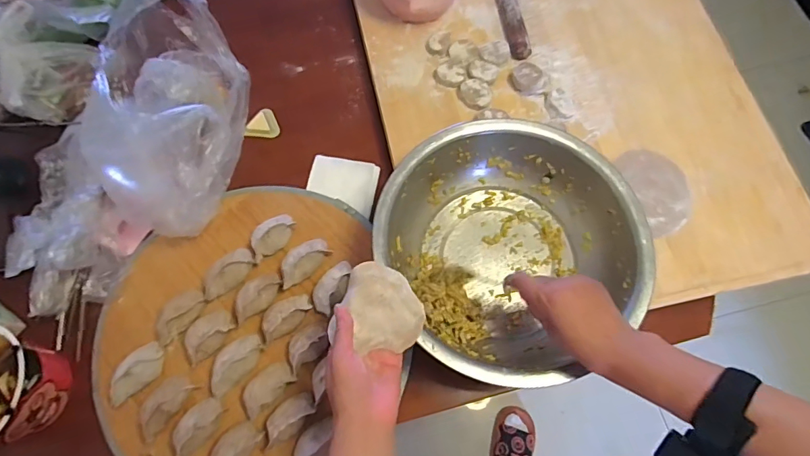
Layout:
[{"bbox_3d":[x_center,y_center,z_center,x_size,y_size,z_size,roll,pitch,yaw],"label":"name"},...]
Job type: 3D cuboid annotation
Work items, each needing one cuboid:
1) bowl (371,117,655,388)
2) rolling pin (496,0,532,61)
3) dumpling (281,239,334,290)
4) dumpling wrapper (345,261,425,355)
[{"bbox_3d":[0.120,0.014,0.555,0.284,0.093,0.267,0,70,-1],"label":"bowl"},{"bbox_3d":[0.160,-0.378,0.734,0.027,0.027,0.254,-8,70,-4],"label":"rolling pin"},{"bbox_3d":[-0.133,0.040,0.592,0.075,0.044,0.030,-39,75,-14],"label":"dumpling"},{"bbox_3d":[-0.020,0.080,0.467,0.075,0.010,0.083,3,90,-1],"label":"dumpling wrapper"}]

